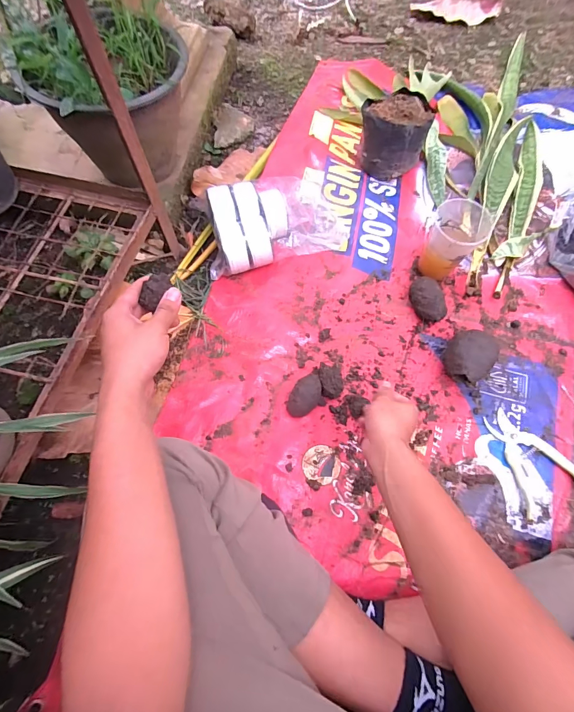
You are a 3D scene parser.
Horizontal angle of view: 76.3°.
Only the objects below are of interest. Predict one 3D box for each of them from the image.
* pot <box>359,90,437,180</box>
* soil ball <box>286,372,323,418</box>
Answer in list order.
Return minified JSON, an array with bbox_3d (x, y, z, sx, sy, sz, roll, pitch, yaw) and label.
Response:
[{"bbox_3d":[0.223,-0.465,0.784,0.143,0.125,0.128,19,70,9],"label":"pot"},{"bbox_3d":[0.030,0.065,0.588,0.045,0.043,0.074,24,71,11],"label":"soil ball"}]

